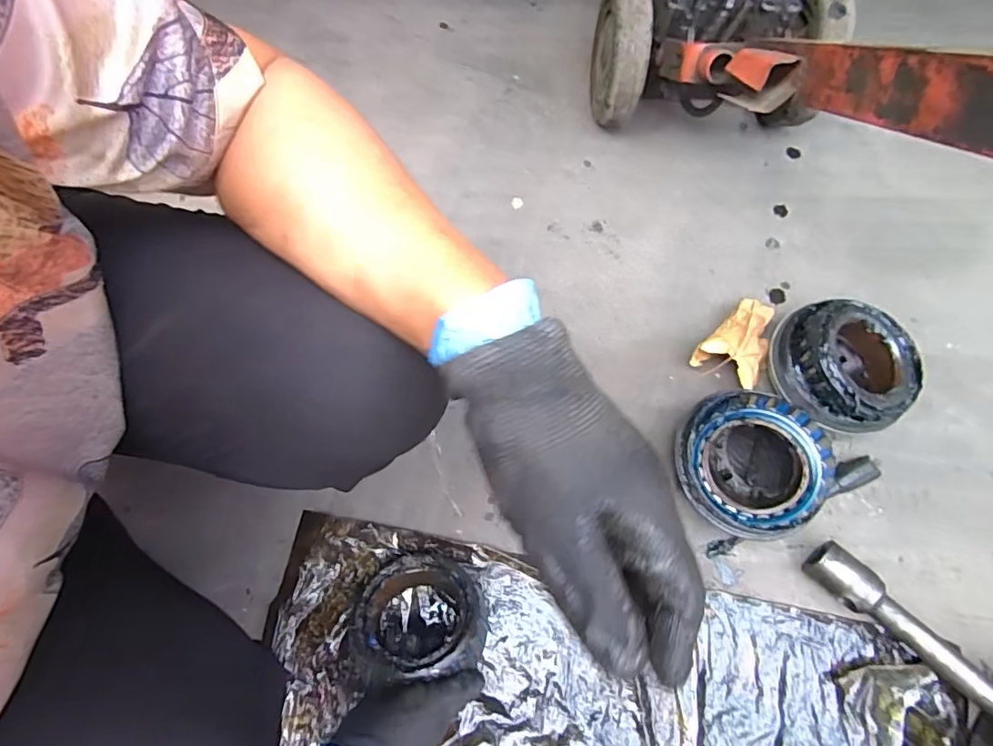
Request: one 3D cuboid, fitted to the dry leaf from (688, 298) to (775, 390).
[{"bbox_3d":[0.308,-0.036,0.643,0.082,0.062,0.120,39,76,13],"label":"dry leaf"}]

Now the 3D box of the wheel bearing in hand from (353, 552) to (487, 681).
[{"bbox_3d":[-0.075,0.255,0.530,0.127,0.054,0.116,0,40,0],"label":"wheel bearing in hand"}]

